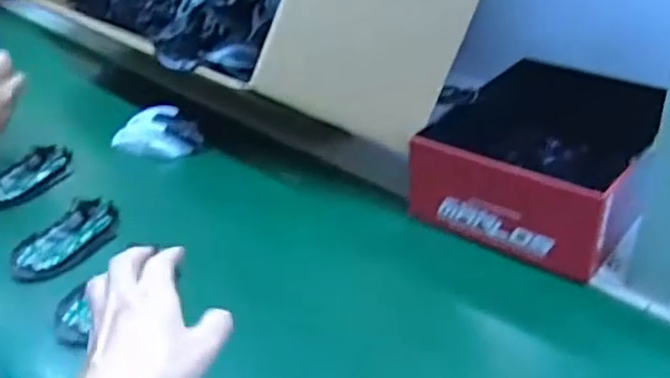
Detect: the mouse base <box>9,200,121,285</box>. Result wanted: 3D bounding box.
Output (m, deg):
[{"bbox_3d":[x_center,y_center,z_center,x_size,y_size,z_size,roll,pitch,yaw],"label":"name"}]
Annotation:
[{"bbox_3d":[-0.260,0.046,0.680,0.068,0.012,0.117,14,40,25],"label":"mouse base"}]

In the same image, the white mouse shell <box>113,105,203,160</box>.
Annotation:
[{"bbox_3d":[-0.208,-0.070,0.841,0.107,0.033,0.067,9,38,19],"label":"white mouse shell"}]

